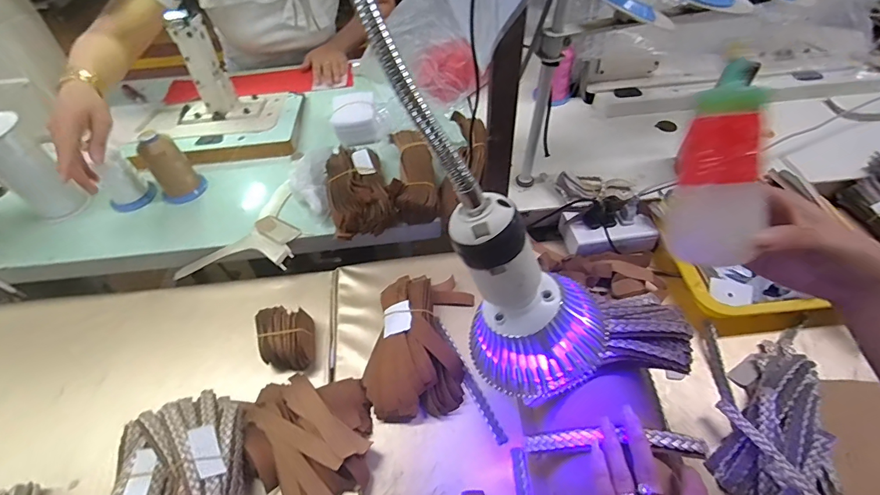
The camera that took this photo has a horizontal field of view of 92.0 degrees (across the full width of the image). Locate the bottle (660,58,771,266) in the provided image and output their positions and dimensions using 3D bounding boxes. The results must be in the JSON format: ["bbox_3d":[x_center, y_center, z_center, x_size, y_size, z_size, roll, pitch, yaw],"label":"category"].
[{"bbox_3d":[0.207,-0.059,0.306,0.065,0.135,0.060,-14,24,-9],"label":"bottle"}]

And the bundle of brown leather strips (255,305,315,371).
[{"bbox_3d":[-0.190,0.116,0.535,0.065,0.056,0.076,-9,52,-5],"label":"bundle of brown leather strips"}]

